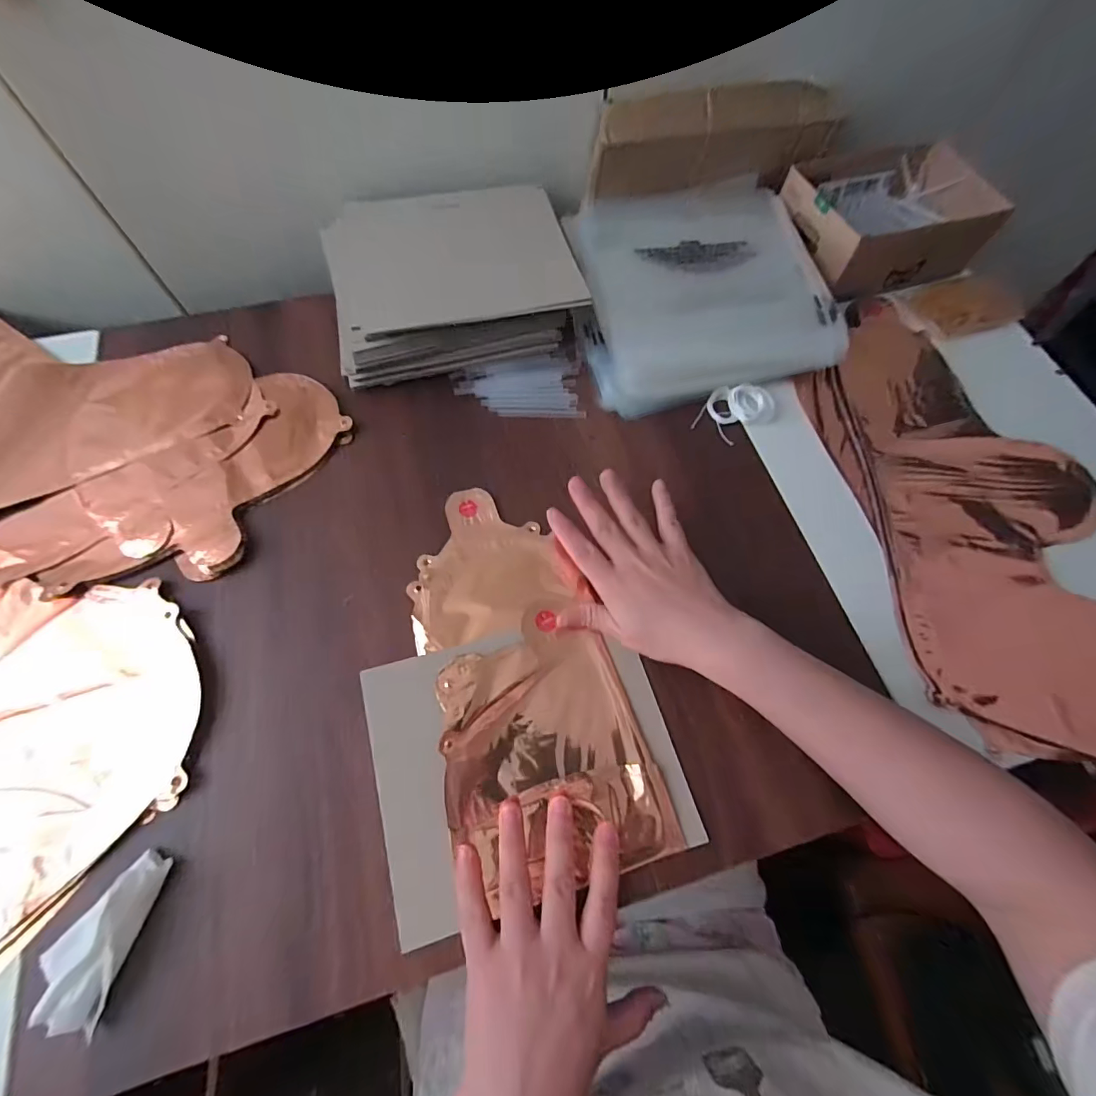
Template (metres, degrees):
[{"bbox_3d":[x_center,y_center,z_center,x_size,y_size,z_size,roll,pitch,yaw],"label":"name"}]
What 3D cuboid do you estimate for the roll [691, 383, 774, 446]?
[{"bbox_3d":[0.167,-0.122,0.424,0.050,0.017,0.059,40,71,14],"label":"roll"}]

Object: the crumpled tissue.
[{"bbox_3d":[-0.251,0.214,0.262,0.040,0.019,0.079,11,66,3],"label":"crumpled tissue"}]

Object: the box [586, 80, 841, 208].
[{"bbox_3d":[0.156,-0.389,0.459,0.239,0.083,0.052,-9,67,-5],"label":"box"}]

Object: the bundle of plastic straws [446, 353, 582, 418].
[{"bbox_3d":[-0.028,-0.148,0.438,0.113,0.008,0.063,0,66,-2],"label":"bundle of plastic straws"}]

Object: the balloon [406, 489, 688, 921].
[{"bbox_3d":[-0.020,0.080,0.341,0.131,0.009,0.273,-15,68,-9],"label":"balloon"}]

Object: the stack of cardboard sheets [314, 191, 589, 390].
[{"bbox_3d":[-0.089,-0.257,0.452,0.225,0.061,0.184,-13,67,-8],"label":"stack of cardboard sheets"}]

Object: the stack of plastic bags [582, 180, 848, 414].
[{"bbox_3d":[0.140,-0.247,0.459,0.224,0.050,0.219,-12,67,-7],"label":"stack of plastic bags"}]

